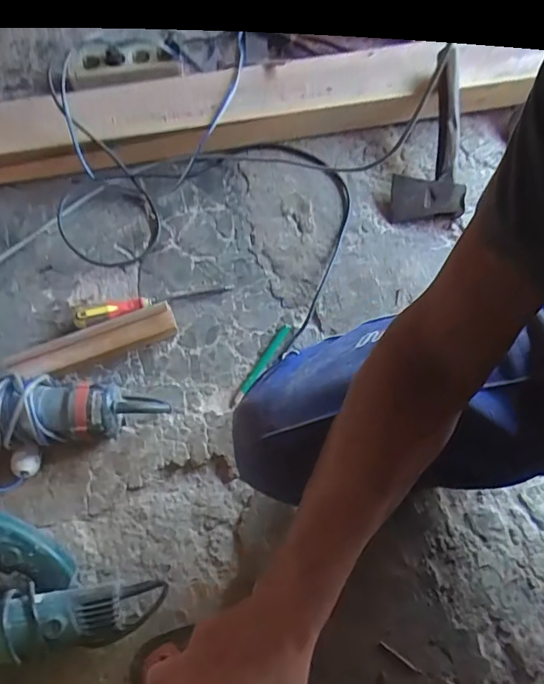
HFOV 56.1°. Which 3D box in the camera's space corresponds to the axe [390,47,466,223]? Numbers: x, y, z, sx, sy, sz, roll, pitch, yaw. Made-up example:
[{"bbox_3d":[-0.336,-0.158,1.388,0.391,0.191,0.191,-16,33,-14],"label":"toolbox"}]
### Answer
[{"bbox_3d":[0.265,-0.318,0.828,0.115,0.043,0.258,10,96,5],"label":"axe"}]

